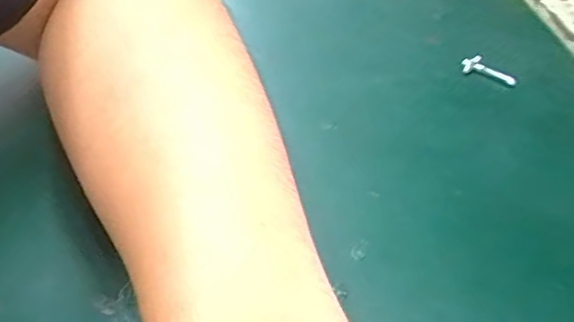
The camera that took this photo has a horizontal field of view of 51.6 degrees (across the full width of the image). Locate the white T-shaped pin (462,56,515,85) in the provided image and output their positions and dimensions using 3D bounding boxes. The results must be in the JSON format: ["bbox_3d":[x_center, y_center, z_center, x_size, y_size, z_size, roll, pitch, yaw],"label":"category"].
[{"bbox_3d":[0.114,-0.050,0.339,0.012,0.006,0.031,-30,52,-32],"label":"white T-shaped pin"}]

